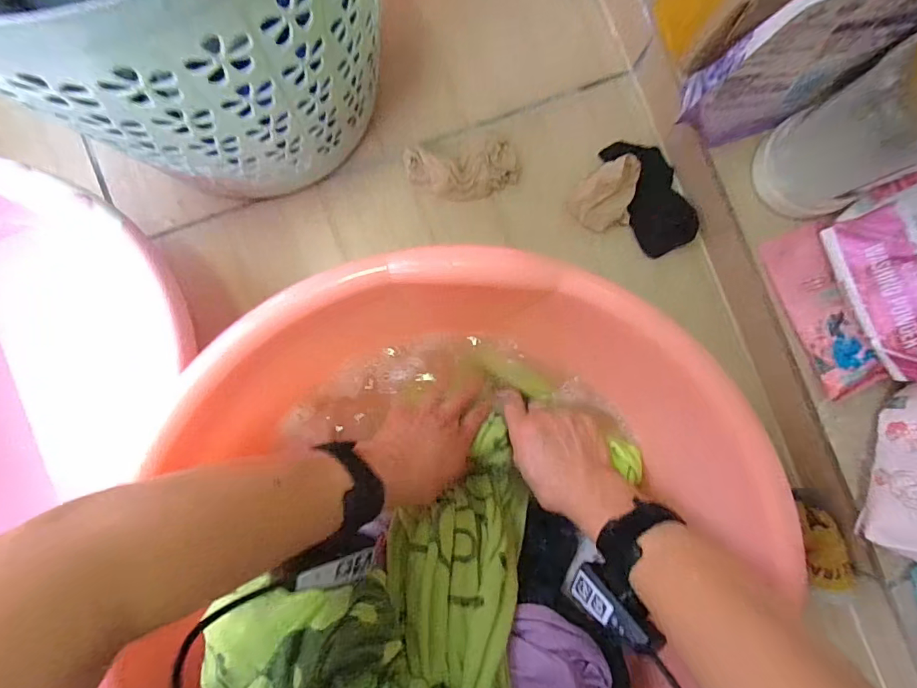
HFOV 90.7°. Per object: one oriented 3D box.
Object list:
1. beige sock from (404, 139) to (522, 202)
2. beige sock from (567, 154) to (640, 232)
[{"bbox_3d":[0.007,-0.192,0.499,0.122,0.032,0.054,-8,88,-4],"label":"beige sock"},{"bbox_3d":[0.163,-0.159,0.489,0.073,0.049,0.059,-15,88,-5],"label":"beige sock"}]

